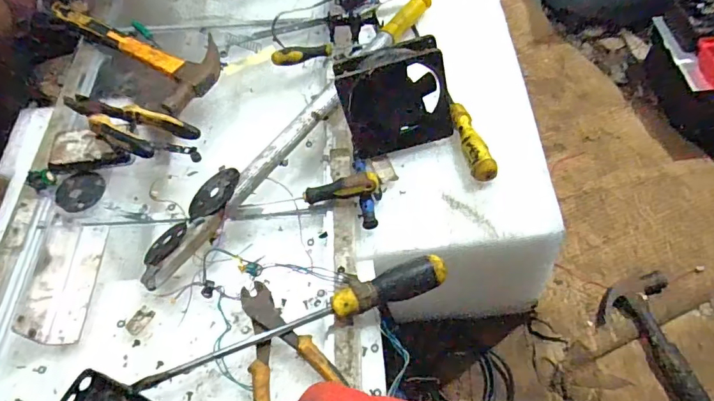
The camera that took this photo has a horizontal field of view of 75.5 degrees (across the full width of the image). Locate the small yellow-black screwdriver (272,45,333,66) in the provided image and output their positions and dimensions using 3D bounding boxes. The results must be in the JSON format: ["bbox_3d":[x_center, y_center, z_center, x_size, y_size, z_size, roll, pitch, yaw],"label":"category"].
[{"bbox_3d":[-0.078,-0.205,0.650,0.083,0.025,0.028,-19,60,-24],"label":"small yellow-black screwdriver"}]

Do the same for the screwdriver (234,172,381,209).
[{"bbox_3d":[-0.055,-0.006,0.532,0.163,0.025,0.022,-11,60,10],"label":"screwdriver"}]

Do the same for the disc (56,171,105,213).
[{"bbox_3d":[-0.333,-0.012,0.556,0.058,0.005,0.053,-1,60,2],"label":"disc"}]

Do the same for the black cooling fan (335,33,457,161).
[{"bbox_3d":[0.046,-0.116,0.543,0.121,0.125,0.023,-14,36,3],"label":"black cooling fan"}]

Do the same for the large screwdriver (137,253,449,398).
[{"bbox_3d":[-0.053,0.118,0.445,0.301,0.027,0.029,-20,61,-9],"label":"large screwdriver"}]

